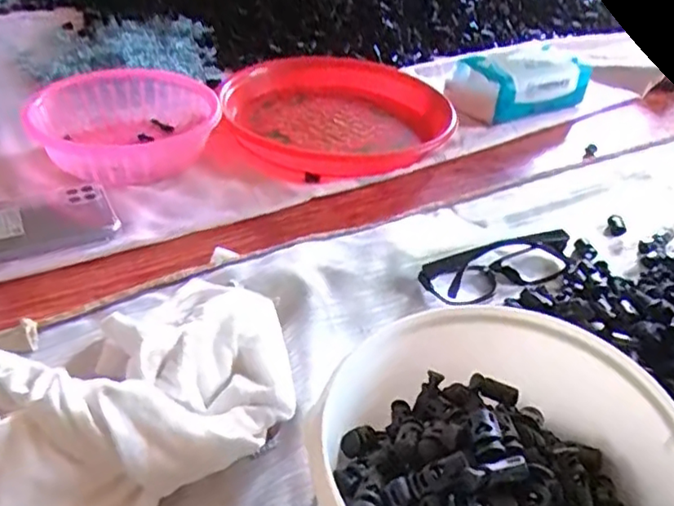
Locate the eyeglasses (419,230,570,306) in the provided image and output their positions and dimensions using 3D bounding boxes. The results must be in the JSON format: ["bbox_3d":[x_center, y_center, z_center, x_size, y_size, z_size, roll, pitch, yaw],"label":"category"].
[{"bbox_3d":[0.124,0.009,0.468,0.128,0.024,0.041,-14,41,-24],"label":"eyeglasses"}]

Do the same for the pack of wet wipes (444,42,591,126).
[{"bbox_3d":[0.214,-0.195,0.719,0.167,0.066,0.083,-12,39,-20],"label":"pack of wet wipes"}]

